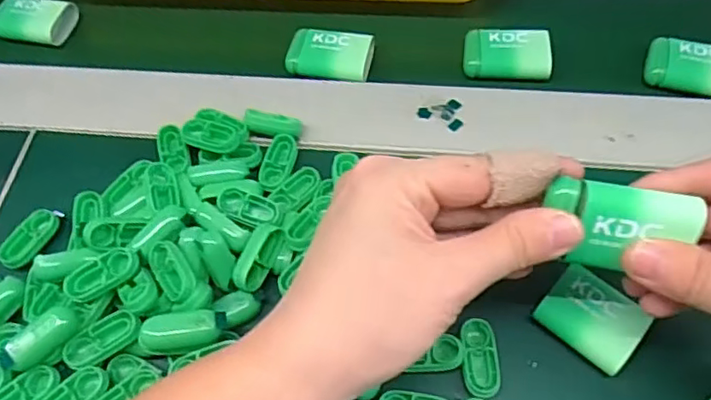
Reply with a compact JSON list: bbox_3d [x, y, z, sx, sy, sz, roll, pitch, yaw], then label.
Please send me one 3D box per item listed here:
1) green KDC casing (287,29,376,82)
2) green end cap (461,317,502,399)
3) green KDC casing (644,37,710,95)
[{"bbox_3d":[-0.015,-0.091,0.365,0.050,0.015,0.035,12,56,5],"label":"green KDC casing"},{"bbox_3d":[0.056,0.070,0.262,0.016,0.004,0.034,-2,56,-4],"label":"green end cap"},{"bbox_3d":[0.199,-0.078,0.344,0.051,0.016,0.033,22,57,11],"label":"green KDC casing"}]

